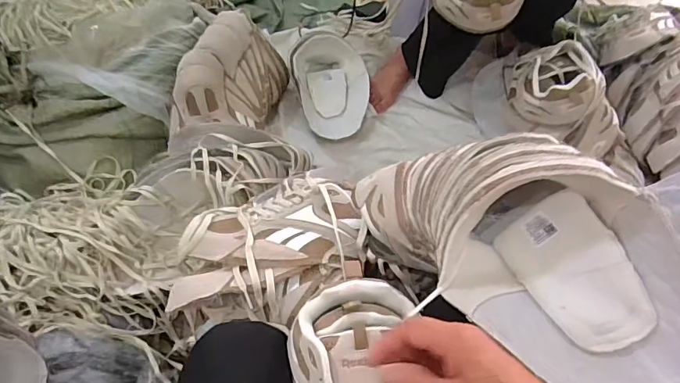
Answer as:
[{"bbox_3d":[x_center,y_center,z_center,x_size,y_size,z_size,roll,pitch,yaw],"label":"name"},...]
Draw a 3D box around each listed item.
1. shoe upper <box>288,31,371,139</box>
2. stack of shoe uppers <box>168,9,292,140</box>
[{"bbox_3d":[-0.019,-0.252,1.067,0.172,0.068,0.276,-10,56,-6],"label":"shoe upper"},{"bbox_3d":[-0.231,-0.237,0.969,0.169,0.160,0.297,9,56,7],"label":"stack of shoe uppers"}]

